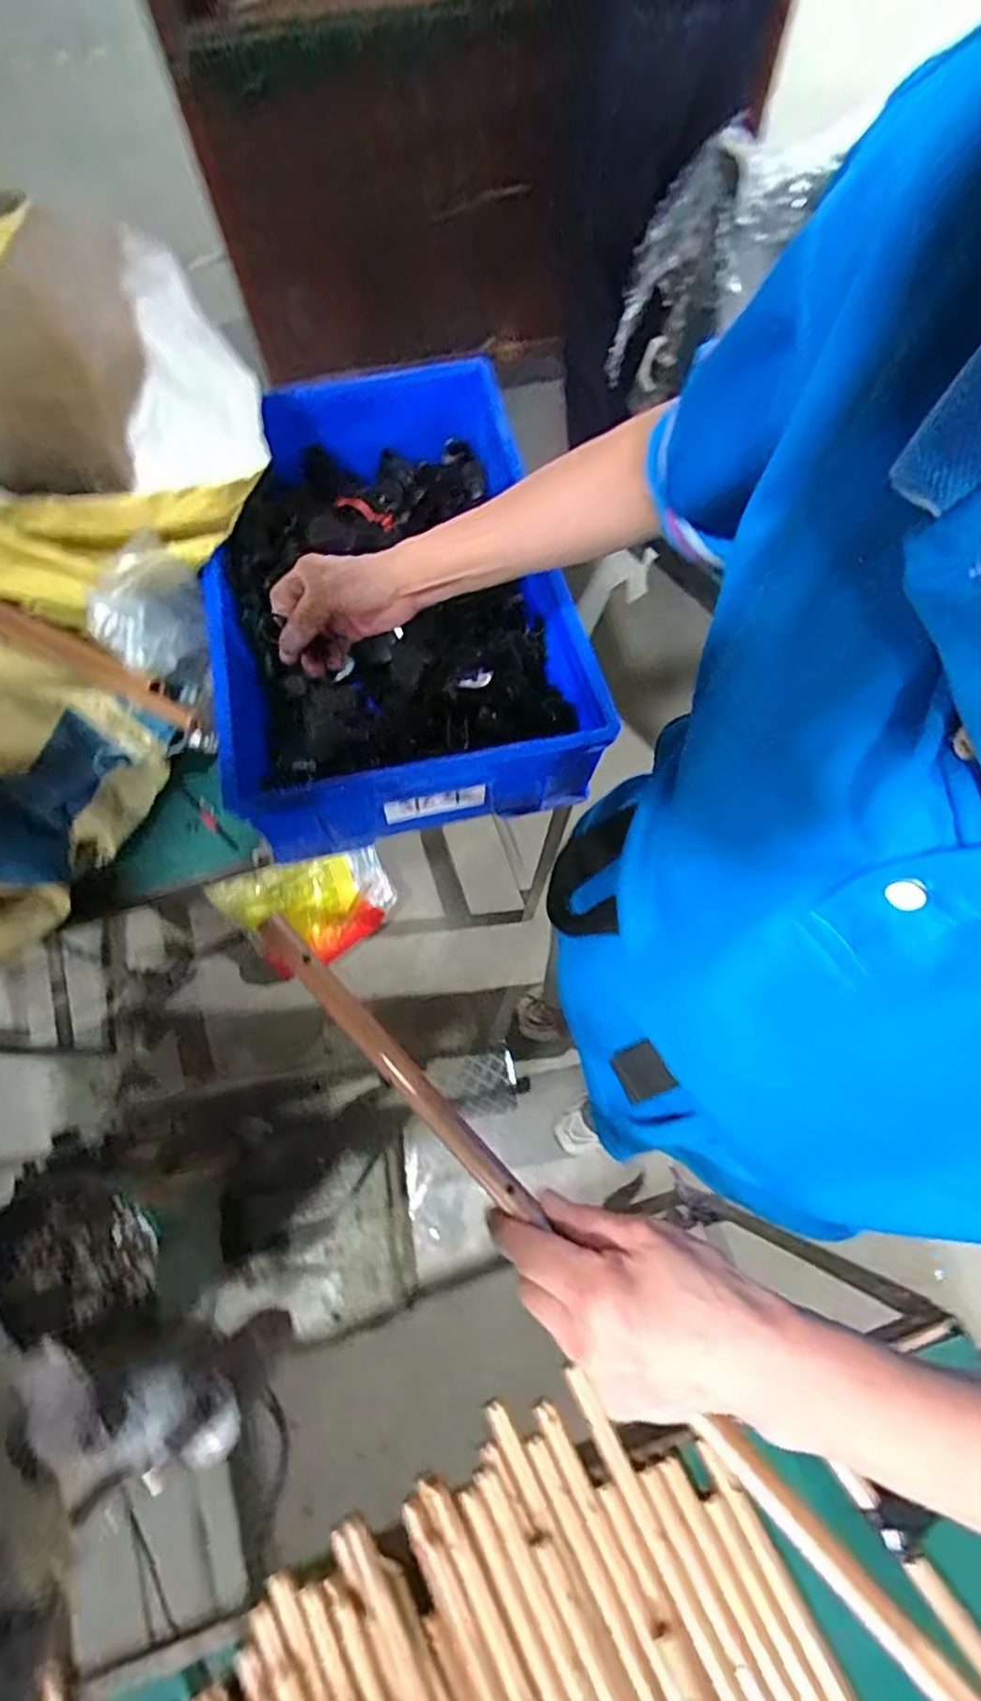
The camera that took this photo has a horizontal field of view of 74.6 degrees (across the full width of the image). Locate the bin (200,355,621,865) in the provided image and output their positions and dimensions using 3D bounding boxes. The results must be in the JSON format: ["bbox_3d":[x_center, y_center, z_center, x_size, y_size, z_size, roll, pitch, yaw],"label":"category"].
[{"bbox_3d":[-0.112,-0.272,0.698,0.352,0.134,0.508,-10,70,-4],"label":"bin"}]

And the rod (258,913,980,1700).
[{"bbox_3d":[0.072,0.245,0.323,0.017,0.018,0.568,-42,81,-14],"label":"rod"}]

